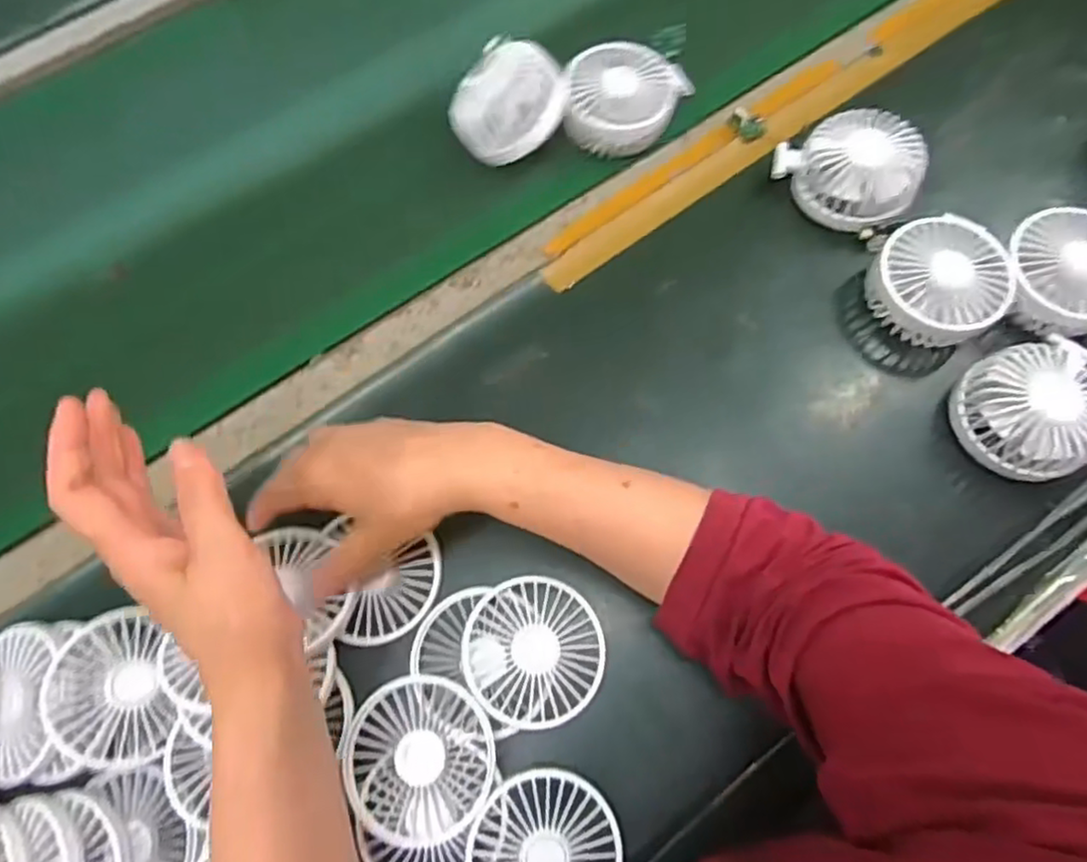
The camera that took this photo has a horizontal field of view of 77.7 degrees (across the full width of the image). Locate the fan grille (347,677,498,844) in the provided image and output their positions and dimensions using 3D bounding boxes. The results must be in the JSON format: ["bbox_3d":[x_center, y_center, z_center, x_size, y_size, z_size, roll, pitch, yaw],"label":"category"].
[{"bbox_3d":[-0.072,0.192,0.398,0.084,0.020,0.087,-1,70,2],"label":"fan grille"}]

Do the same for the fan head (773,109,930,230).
[{"bbox_3d":[0.235,-0.201,0.513,0.082,0.048,0.096,-40,74,-11],"label":"fan head"}]

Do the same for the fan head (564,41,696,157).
[{"bbox_3d":[0.068,-0.274,0.550,0.100,0.037,0.078,-4,70,0],"label":"fan head"}]

